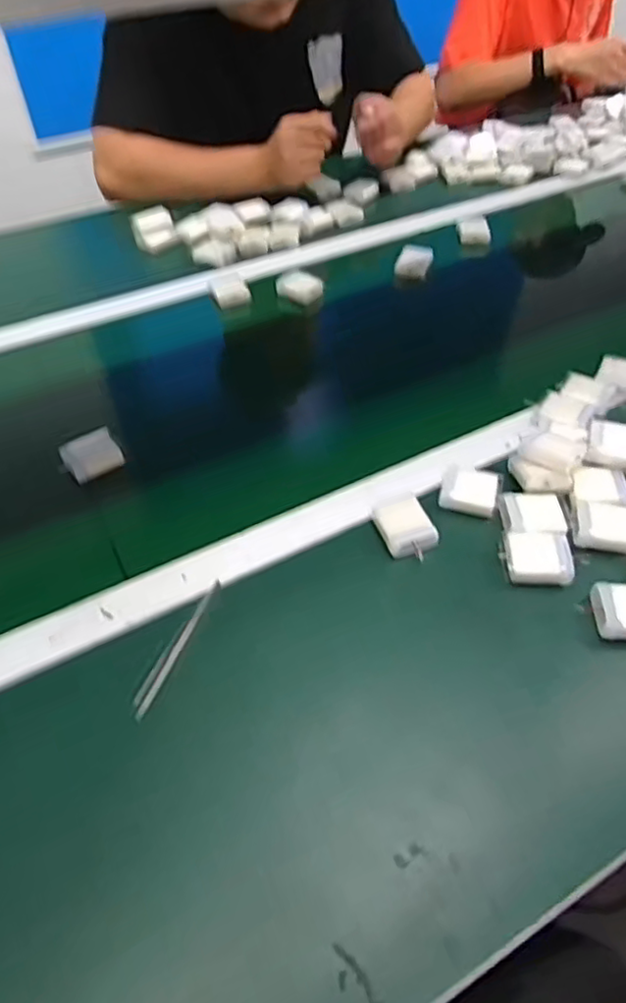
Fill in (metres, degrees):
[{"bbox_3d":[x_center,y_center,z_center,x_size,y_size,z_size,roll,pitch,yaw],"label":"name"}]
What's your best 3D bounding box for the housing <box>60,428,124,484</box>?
[{"bbox_3d":[-0.211,-0.044,0.603,0.050,0.020,0.042,-27,53,-22],"label":"housing"}]

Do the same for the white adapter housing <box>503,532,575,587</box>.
[{"bbox_3d":[0.180,0.046,0.503,0.048,0.015,0.046,2,48,2],"label":"white adapter housing"}]

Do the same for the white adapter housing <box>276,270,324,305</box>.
[{"bbox_3d":[-0.016,-0.279,0.815,0.052,0.027,0.035,26,53,22],"label":"white adapter housing"}]

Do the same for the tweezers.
[{"bbox_3d":[-0.099,0.103,0.463,0.011,0.009,0.115,17,50,16],"label":"tweezers"}]

